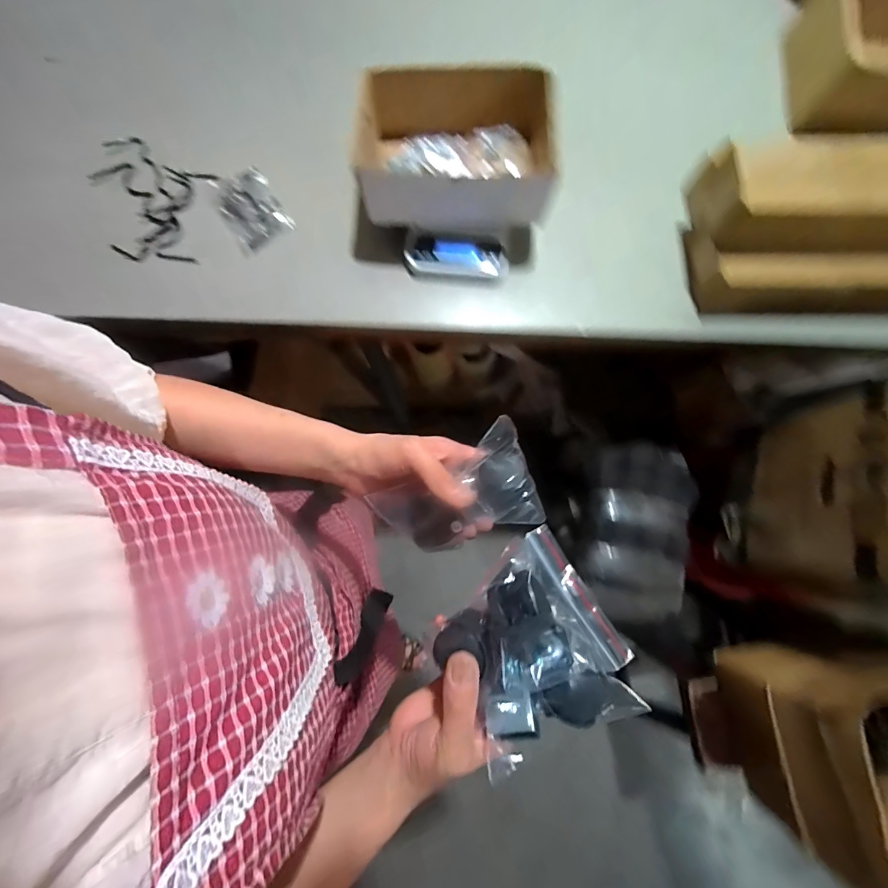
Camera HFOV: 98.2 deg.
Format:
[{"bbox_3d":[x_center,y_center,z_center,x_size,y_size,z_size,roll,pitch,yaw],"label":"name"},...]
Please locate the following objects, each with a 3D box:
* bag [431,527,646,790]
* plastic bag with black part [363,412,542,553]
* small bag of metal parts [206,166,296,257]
[{"bbox_3d":[0.056,0.144,0.264,0.114,0.036,0.122,-31,80,-5],"label":"bag"},{"bbox_3d":[0.010,0.050,0.342,0.142,0.034,0.083,-25,80,9],"label":"plastic bag with black part"},{"bbox_3d":[-0.299,-0.367,0.590,0.086,0.014,0.137,-31,81,-6],"label":"small bag of metal parts"}]

